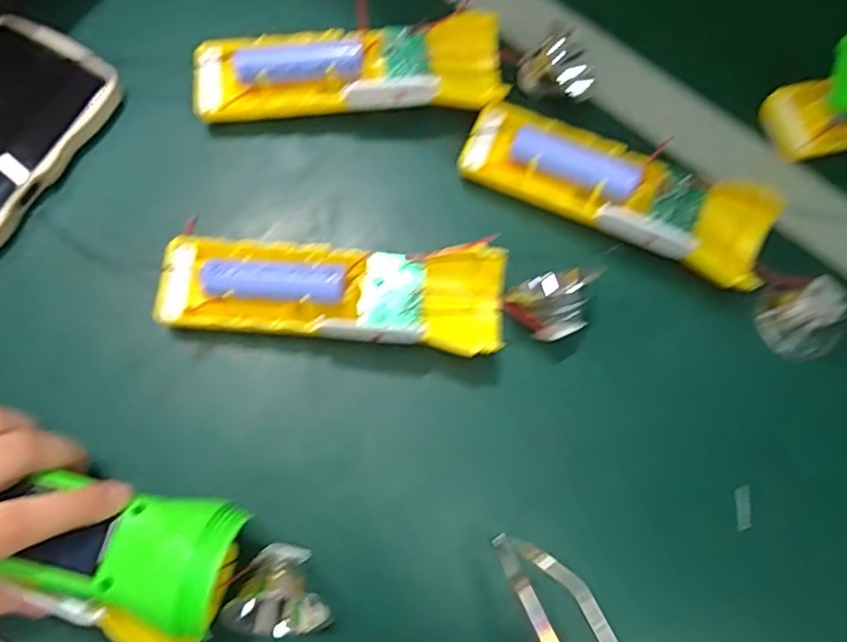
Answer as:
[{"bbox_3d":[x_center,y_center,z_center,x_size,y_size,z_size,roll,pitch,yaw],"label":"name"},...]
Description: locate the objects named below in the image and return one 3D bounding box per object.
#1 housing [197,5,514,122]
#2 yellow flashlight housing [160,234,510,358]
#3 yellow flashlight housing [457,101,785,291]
[{"bbox_3d":[-0.039,-0.135,0.348,0.160,0.025,0.044,-4,72,-5],"label":"housing"},{"bbox_3d":[-0.044,-0.014,0.314,0.162,0.032,0.048,5,71,-2],"label":"yellow flashlight housing"},{"bbox_3d":[0.101,-0.068,0.339,0.163,0.029,0.049,22,72,3],"label":"yellow flashlight housing"}]

